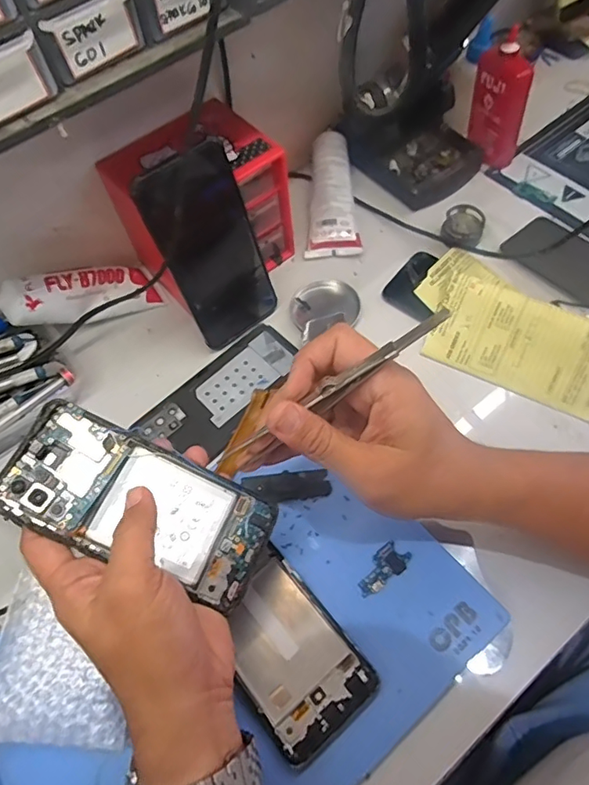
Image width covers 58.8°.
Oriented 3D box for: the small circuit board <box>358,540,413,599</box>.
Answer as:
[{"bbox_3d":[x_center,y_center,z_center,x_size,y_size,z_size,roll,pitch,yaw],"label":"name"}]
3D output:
[{"bbox_3d":[0.061,0.123,0.365,0.042,0.004,0.021,-38,63,-17],"label":"small circuit board"}]

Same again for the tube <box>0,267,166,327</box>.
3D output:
[{"bbox_3d":[-0.191,-0.082,0.467,0.141,0.047,0.031,-17,52,-44],"label":"tube"}]

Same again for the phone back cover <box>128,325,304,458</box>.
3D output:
[{"bbox_3d":[-0.061,-0.002,0.457,0.070,0.004,0.145,38,68,24],"label":"phone back cover"}]

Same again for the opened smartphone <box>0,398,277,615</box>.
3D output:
[{"bbox_3d":[-0.094,0.067,0.318,0.157,0.011,0.072,26,62,-6],"label":"opened smartphone"}]

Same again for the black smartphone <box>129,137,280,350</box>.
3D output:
[{"bbox_3d":[-0.063,-0.110,0.423,0.078,0.163,0.007,-39,52,-16],"label":"black smartphone"}]

